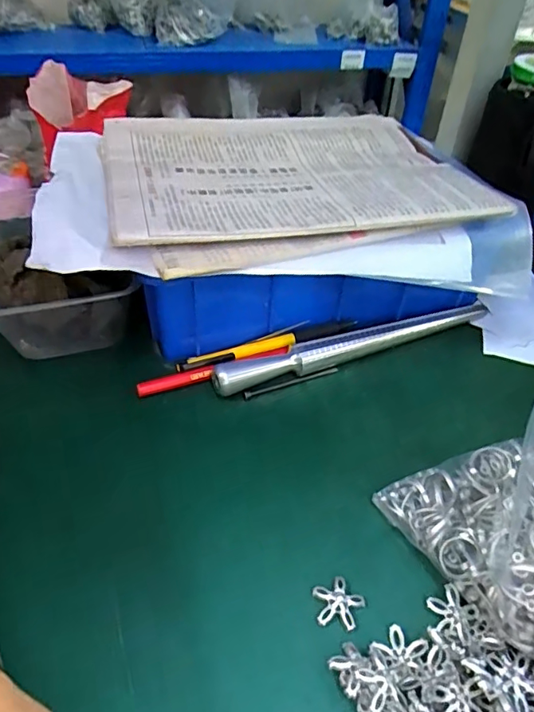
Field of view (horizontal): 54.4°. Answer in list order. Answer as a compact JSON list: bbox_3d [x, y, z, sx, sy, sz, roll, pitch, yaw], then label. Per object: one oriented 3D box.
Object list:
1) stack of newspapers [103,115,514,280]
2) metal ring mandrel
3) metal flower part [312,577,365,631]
[{"bbox_3d":[0.018,-0.141,0.397,0.269,0.017,0.202,-11,46,-17],"label":"stack of newspapers"},{"bbox_3d":[0.070,-0.008,0.390,0.230,0.022,0.017,-15,47,-20],"label":"metal ring mandrel"},{"bbox_3d":[0.034,0.124,0.260,0.024,0.005,0.023,3,43,-2],"label":"metal flower part"}]

